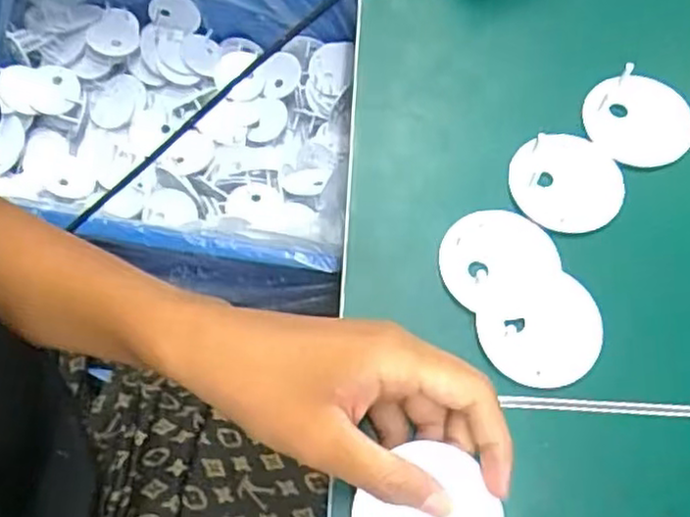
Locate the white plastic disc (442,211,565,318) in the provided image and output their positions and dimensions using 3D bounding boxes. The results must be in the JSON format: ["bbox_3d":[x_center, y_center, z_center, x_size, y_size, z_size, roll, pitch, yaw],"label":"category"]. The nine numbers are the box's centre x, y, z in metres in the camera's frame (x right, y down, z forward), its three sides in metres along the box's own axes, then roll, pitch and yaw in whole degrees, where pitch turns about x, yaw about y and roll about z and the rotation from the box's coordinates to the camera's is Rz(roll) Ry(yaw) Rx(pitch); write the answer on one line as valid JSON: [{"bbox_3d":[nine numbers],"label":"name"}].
[{"bbox_3d":[0.082,0.002,0.371,0.060,0.008,0.059,-3,68,7],"label":"white plastic disc"}]

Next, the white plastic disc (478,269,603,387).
[{"bbox_3d":[0.099,0.035,0.359,0.060,0.004,0.060,-3,70,8],"label":"white plastic disc"}]

